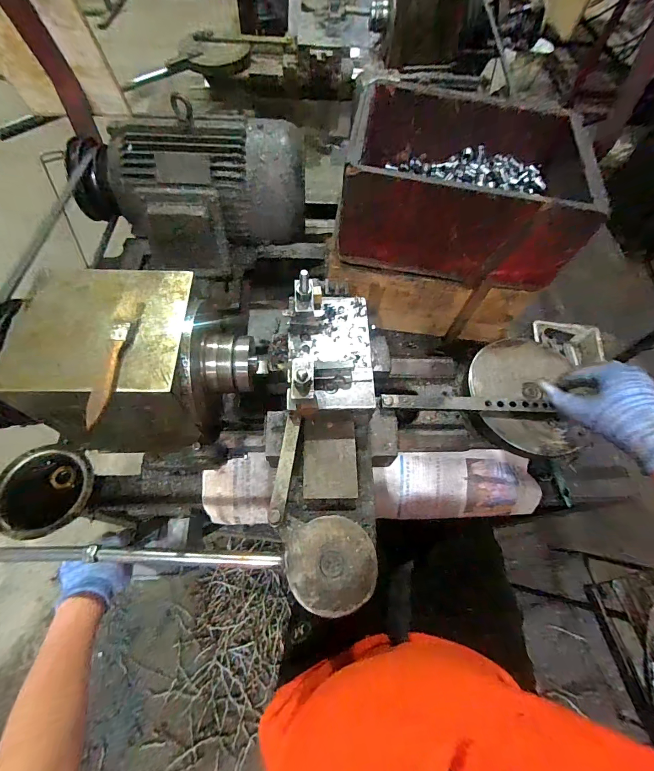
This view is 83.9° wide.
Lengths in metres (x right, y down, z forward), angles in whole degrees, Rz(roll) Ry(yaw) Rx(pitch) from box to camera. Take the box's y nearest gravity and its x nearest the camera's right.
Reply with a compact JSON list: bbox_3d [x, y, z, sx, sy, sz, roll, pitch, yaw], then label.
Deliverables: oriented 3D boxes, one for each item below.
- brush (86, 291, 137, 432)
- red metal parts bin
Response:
[{"bbox_3d":[-0.210,-0.031,0.357,0.018,0.013,0.145,3,62,-1],"label":"brush"},{"bbox_3d":[0.212,-0.313,0.583,0.347,0.151,0.257,14,63,4],"label":"red metal parts bin"}]

